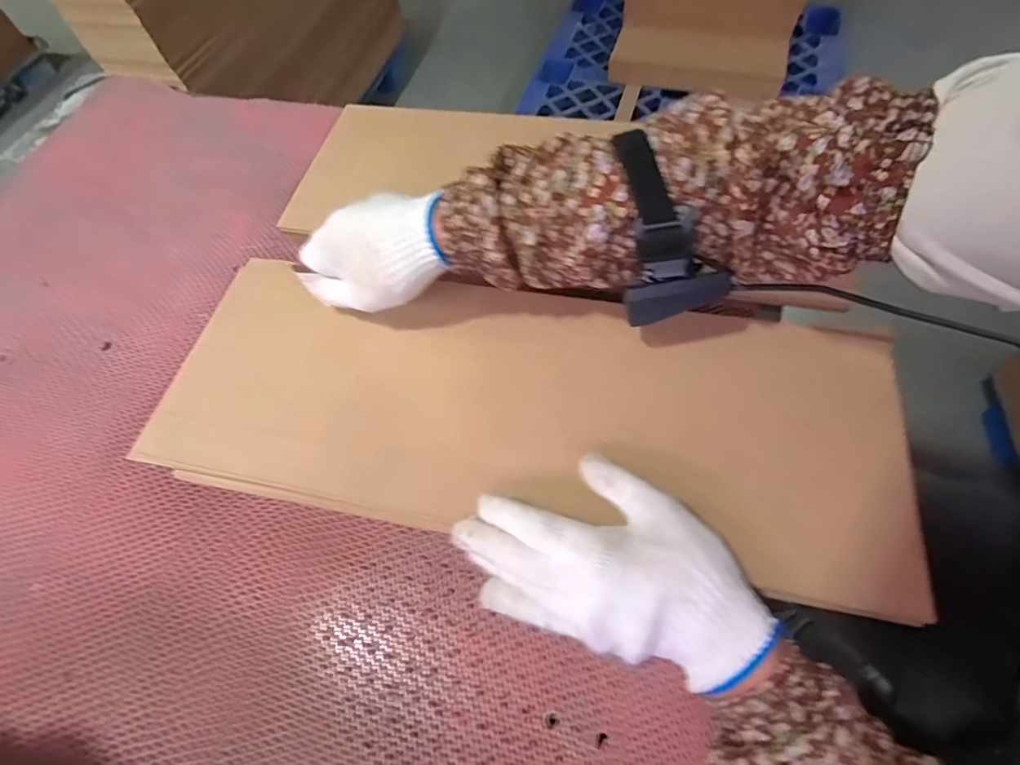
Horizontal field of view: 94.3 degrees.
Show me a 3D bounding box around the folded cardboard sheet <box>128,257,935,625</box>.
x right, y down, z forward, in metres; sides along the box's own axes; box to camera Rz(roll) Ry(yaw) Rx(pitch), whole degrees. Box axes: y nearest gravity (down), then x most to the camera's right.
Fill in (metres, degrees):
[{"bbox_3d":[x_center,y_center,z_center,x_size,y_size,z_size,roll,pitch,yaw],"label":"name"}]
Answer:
[{"bbox_3d":[0.003,0.018,0.368,0.537,0.030,0.208,6,63,7],"label":"folded cardboard sheet"}]

